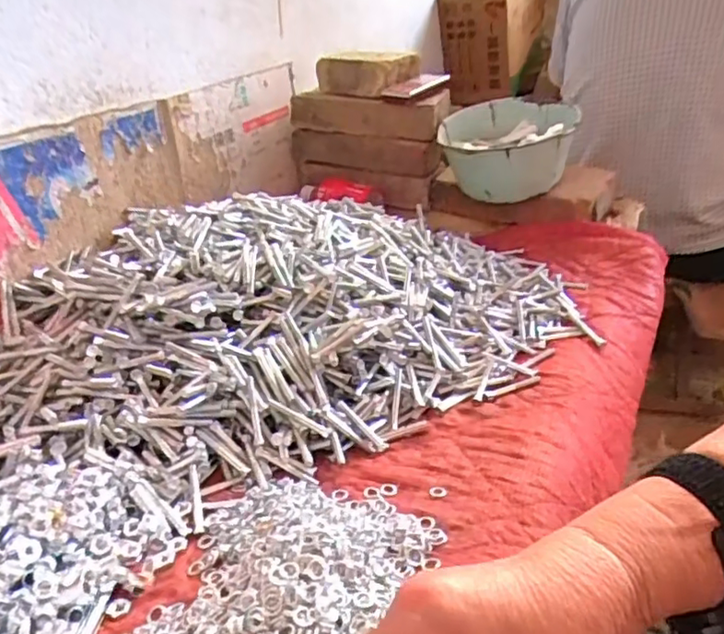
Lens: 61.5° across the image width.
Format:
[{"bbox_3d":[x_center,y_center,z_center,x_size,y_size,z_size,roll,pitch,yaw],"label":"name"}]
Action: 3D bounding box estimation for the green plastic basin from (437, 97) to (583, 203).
[{"bbox_3d":[0.202,-0.235,0.859,0.172,0.103,0.220,-1,27,9],"label":"green plastic basin"}]

